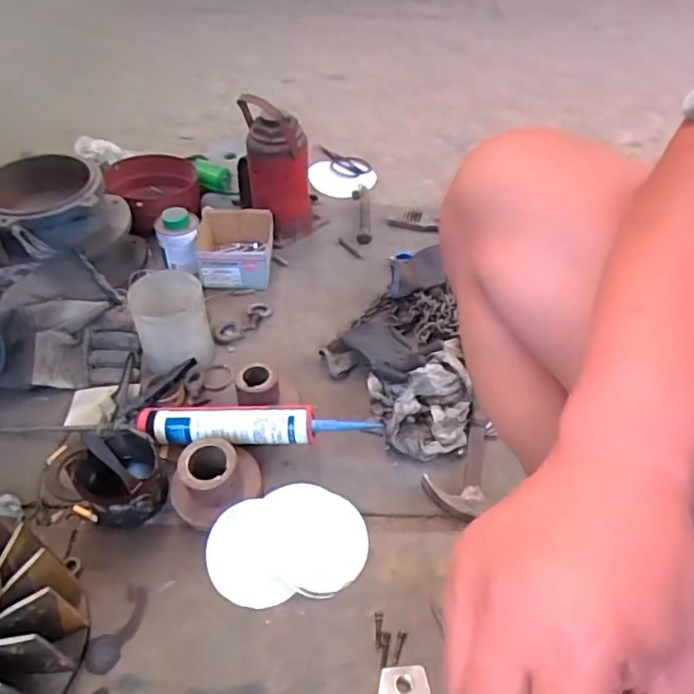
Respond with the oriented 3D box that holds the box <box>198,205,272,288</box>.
[{"bbox_3d":[-0.226,-0.198,1.160,0.158,0.068,0.185,-3,47,-3],"label":"box"}]

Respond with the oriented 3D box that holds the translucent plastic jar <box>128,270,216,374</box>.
[{"bbox_3d":[-0.285,-0.036,0.963,0.111,0.131,0.120,0,47,0],"label":"translucent plastic jar"}]

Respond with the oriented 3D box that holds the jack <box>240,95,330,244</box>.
[{"bbox_3d":[-0.127,-0.355,1.180,0.139,0.275,0.146,-6,46,-7],"label":"jack"}]

